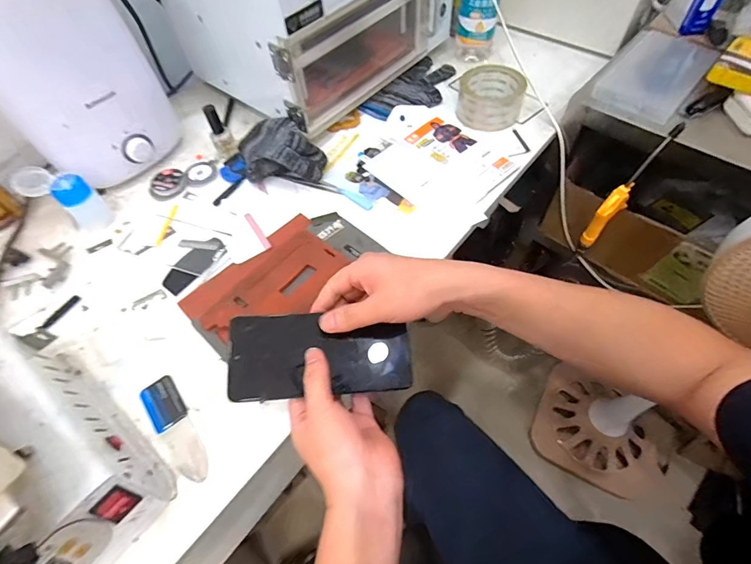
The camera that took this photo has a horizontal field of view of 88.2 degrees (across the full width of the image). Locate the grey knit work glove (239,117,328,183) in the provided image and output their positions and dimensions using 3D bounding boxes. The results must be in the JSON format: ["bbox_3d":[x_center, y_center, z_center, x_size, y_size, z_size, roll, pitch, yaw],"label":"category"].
[{"bbox_3d":[-0.135,-0.185,0.559,0.115,0.057,0.110,-16,59,-7],"label":"grey knit work glove"}]

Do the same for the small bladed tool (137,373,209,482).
[{"bbox_3d":[-0.203,0.148,0.393,0.034,0.006,0.116,-34,62,-17],"label":"small bladed tool"}]

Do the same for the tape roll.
[{"bbox_3d":[0.180,-0.291,0.605,0.100,0.047,0.099,-1,58,2],"label":"tape roll"}]

